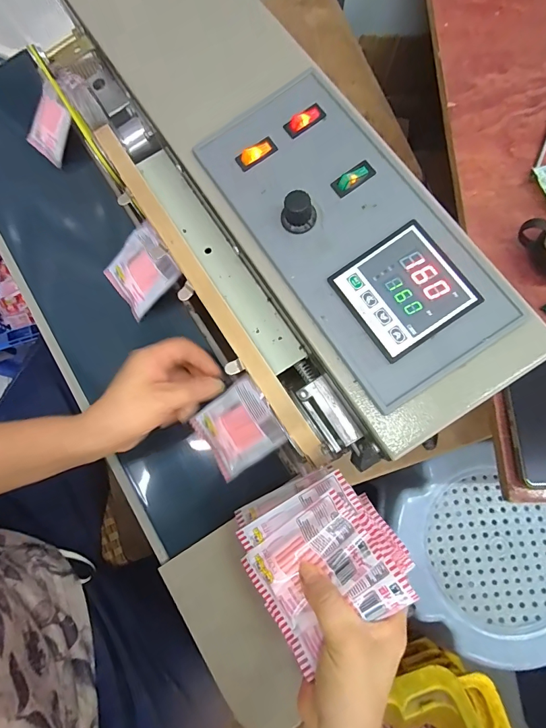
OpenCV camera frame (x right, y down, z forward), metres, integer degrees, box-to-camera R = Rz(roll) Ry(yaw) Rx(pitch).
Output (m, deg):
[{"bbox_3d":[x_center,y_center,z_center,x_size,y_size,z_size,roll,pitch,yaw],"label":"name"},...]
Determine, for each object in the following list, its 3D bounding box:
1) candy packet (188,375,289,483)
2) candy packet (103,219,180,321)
[{"bbox_3d":[-0.032,0.058,0.346,0.076,0.004,0.068,-39,76,19],"label":"candy packet"},{"bbox_3d":[-0.133,-0.092,0.387,0.077,0.007,0.069,-39,77,25],"label":"candy packet"}]

